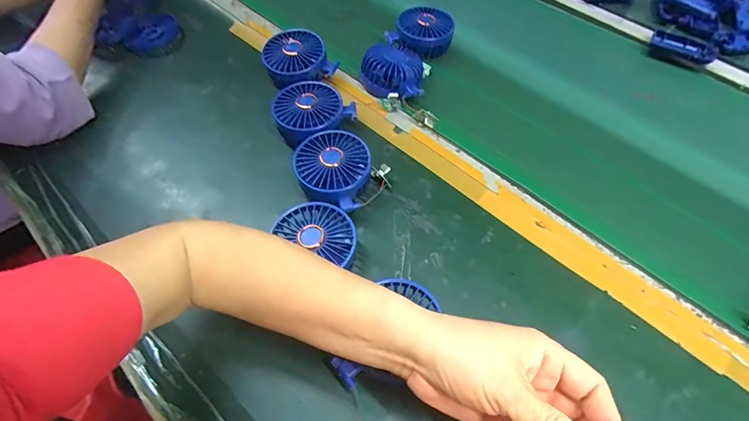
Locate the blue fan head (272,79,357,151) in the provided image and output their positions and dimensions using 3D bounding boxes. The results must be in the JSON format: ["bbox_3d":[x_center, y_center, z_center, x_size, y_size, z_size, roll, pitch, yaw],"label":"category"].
[{"bbox_3d":[-0.085,-0.128,0.526,0.092,0.050,0.094,0,58,1],"label":"blue fan head"}]

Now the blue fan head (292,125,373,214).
[{"bbox_3d":[-0.048,-0.050,0.480,0.085,0.050,0.091,0,58,1],"label":"blue fan head"}]

